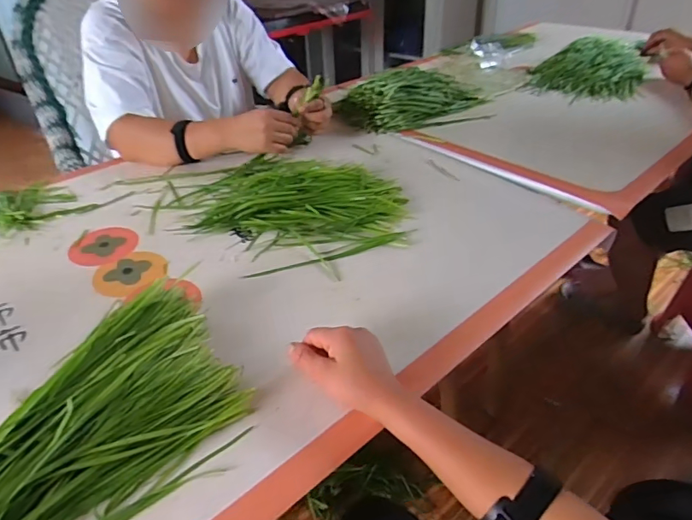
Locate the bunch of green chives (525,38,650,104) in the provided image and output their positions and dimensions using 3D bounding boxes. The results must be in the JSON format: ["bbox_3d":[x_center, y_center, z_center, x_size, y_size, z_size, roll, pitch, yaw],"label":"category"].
[{"bbox_3d":[0.600,-0.468,1.228,0.252,0.087,0.278,16,40,23],"label":"bunch of green chives"}]

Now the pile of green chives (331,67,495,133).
[{"bbox_3d":[0.164,-0.363,1.087,0.338,0.062,0.180,-21,40,-23],"label":"pile of green chives"}]

